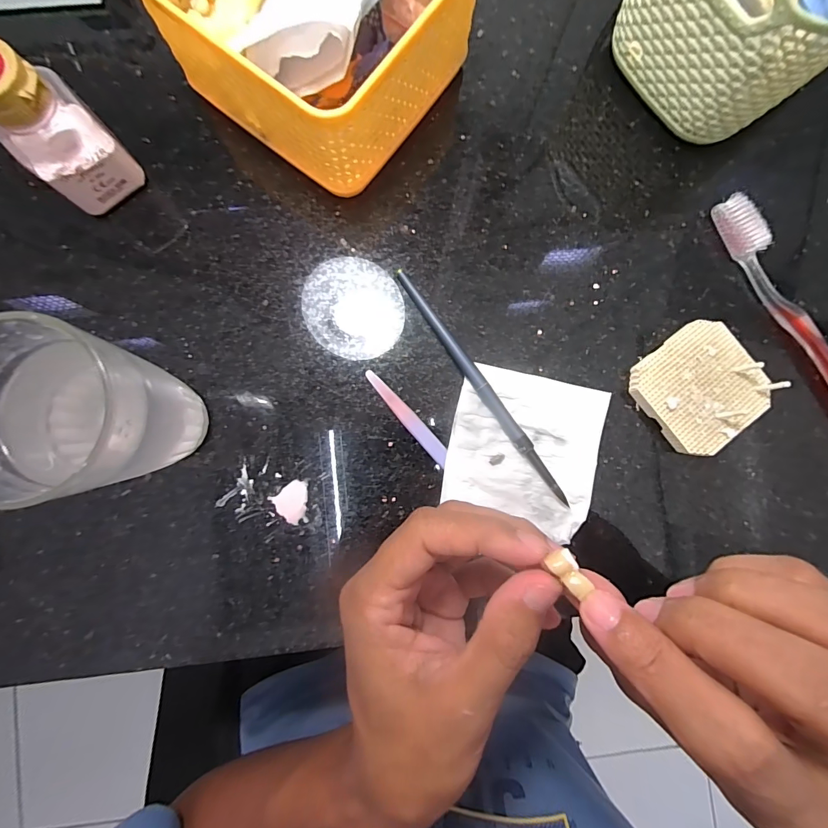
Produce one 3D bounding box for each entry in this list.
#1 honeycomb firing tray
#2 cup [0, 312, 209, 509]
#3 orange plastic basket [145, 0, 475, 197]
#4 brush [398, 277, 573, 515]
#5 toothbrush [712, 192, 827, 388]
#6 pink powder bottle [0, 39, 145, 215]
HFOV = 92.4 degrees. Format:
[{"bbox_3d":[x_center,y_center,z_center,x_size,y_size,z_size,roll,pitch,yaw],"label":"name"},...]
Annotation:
[{"bbox_3d":[0.168,-0.015,0.236,0.069,0.015,0.065,-39,88,-4],"label":"honeycomb firing tray"},{"bbox_3d":[-0.140,0.003,0.182,0.064,0.094,0.066,0,87,-2],"label":"cup"},{"bbox_3d":[-0.051,-0.215,0.212,0.135,0.073,0.129,35,85,1],"label":"orange plastic basket"},{"bbox_3d":[0.039,-0.017,0.233,0.009,0.008,0.163,-34,88,-4],"label":"brush"},{"bbox_3d":[0.234,-0.048,0.239,0.020,0.013,0.186,-28,87,-4],"label":"toothbrush"},{"bbox_3d":[-0.183,-0.140,0.197,0.046,0.081,0.034,-41,88,-4],"label":"pink powder bottle"}]

